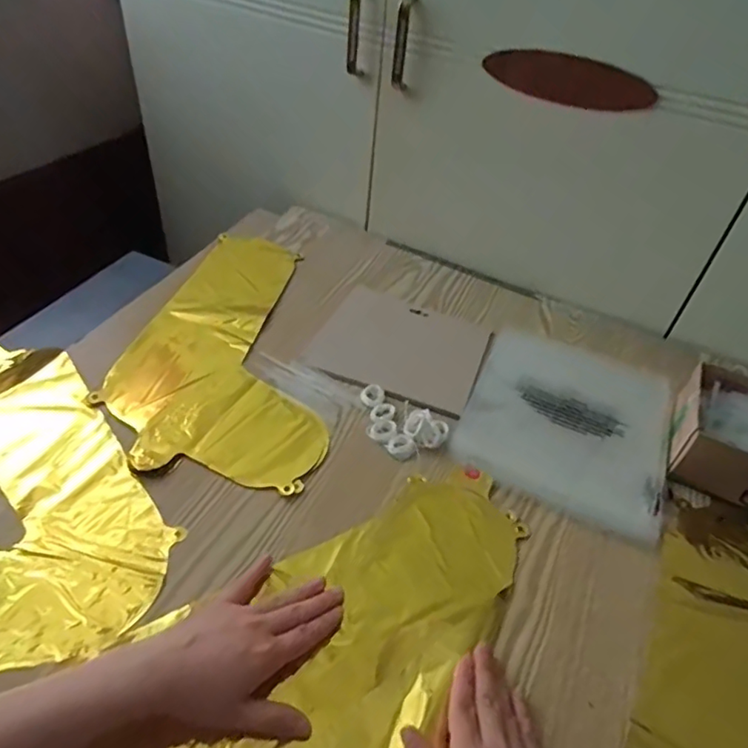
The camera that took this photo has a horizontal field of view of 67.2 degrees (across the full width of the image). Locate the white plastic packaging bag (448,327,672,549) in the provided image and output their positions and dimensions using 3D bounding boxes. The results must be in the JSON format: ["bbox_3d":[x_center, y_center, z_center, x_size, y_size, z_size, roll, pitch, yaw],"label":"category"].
[{"bbox_3d":[0.216,0.044,0.626,0.210,0.014,0.239,21,46,14],"label":"white plastic packaging bag"}]

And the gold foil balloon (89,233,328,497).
[{"bbox_3d":[-0.153,-0.045,0.669,0.234,0.011,0.393,9,44,2],"label":"gold foil balloon"}]

